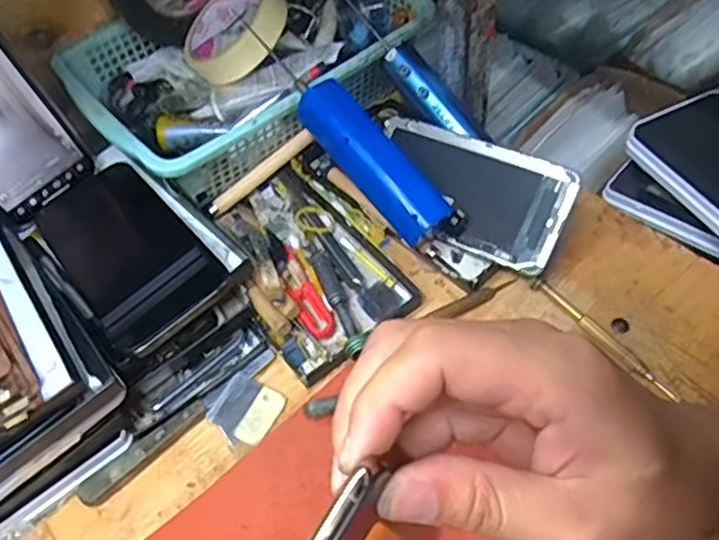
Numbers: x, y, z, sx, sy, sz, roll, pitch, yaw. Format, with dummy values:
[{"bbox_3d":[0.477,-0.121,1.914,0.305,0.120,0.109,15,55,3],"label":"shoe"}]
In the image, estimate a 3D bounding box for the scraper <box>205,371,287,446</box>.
[{"bbox_3d":[-0.072,0.087,0.399,0.040,0.004,0.039,24,60,21],"label":"scraper"}]

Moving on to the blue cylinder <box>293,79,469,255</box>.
[{"bbox_3d":[0.010,-0.073,0.445,0.036,0.033,0.143,-41,87,-22],"label":"blue cylinder"}]

